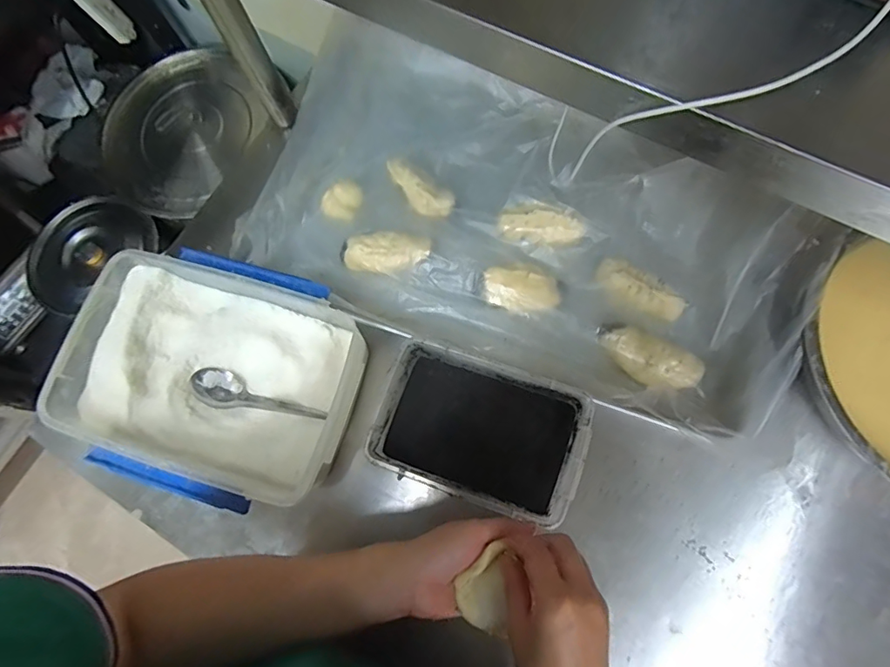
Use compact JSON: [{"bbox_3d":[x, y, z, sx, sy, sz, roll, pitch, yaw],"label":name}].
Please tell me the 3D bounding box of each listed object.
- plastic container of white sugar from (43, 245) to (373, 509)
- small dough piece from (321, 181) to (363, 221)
[{"bbox_3d":[-0.250,0.043,0.531,0.312,0.087,0.239,15,76,7],"label":"plastic container of white sugar"},{"bbox_3d":[-0.131,-0.171,0.621,0.043,0.013,0.052,20,77,8],"label":"small dough piece"}]

